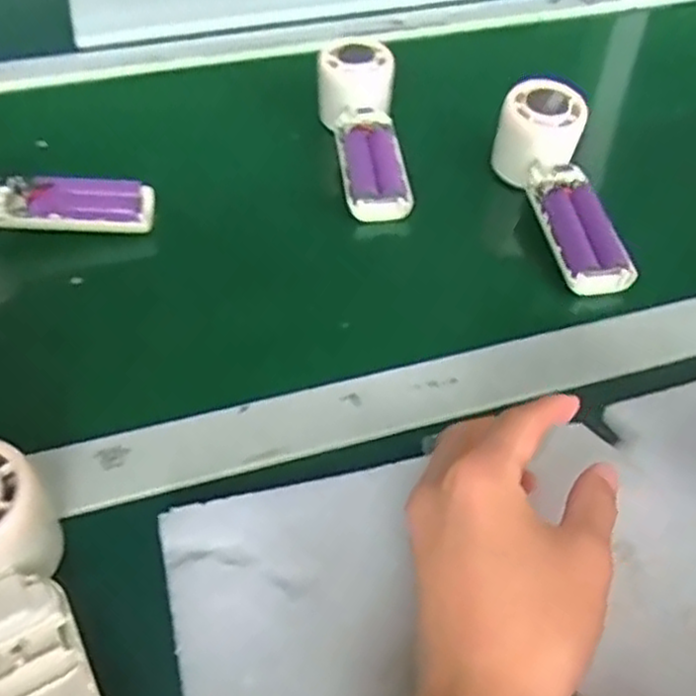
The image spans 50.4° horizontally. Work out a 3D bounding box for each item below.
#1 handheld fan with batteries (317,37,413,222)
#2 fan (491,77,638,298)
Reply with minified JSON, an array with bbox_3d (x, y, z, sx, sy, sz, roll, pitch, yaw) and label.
[{"bbox_3d":[0.013,-0.154,0.542,0.052,0.042,0.161,-7,63,-6],"label":"handheld fan with batteries"},{"bbox_3d":[0.144,-0.103,0.490,0.051,0.049,0.161,-9,63,-8],"label":"fan"}]

